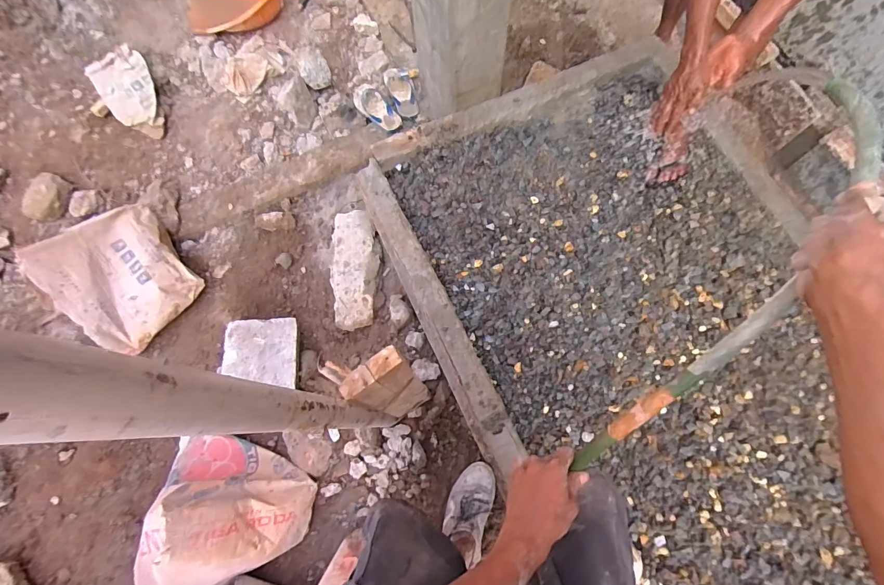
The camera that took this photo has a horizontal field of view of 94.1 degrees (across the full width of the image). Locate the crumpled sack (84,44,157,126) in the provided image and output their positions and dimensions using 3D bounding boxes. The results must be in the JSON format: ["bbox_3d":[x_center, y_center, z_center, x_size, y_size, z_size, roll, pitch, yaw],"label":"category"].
[{"bbox_3d":[-1.014,-0.659,1.326,0.171,0.087,0.287,-33,74,-8],"label":"crumpled sack"}]

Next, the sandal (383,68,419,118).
[{"bbox_3d":[-0.157,-0.776,1.600,0.101,0.038,0.242,-16,72,-3],"label":"sandal"}]

